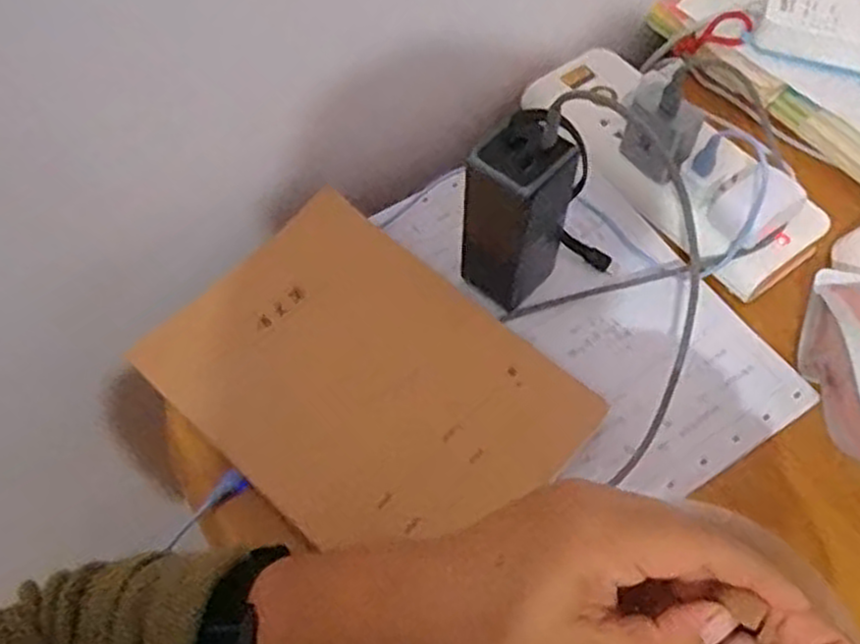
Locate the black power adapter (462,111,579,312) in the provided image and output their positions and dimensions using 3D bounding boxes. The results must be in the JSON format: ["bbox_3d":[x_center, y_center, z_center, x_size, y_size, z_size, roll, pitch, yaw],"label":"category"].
[{"bbox_3d":[0.056,-0.067,0.510,0.047,0.146,0.062,31,63,19],"label":"black power adapter"}]

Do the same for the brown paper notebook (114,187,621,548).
[{"bbox_3d":[-0.044,0.037,0.498,0.250,0.017,0.180,39,73,18],"label":"brown paper notebook"}]

